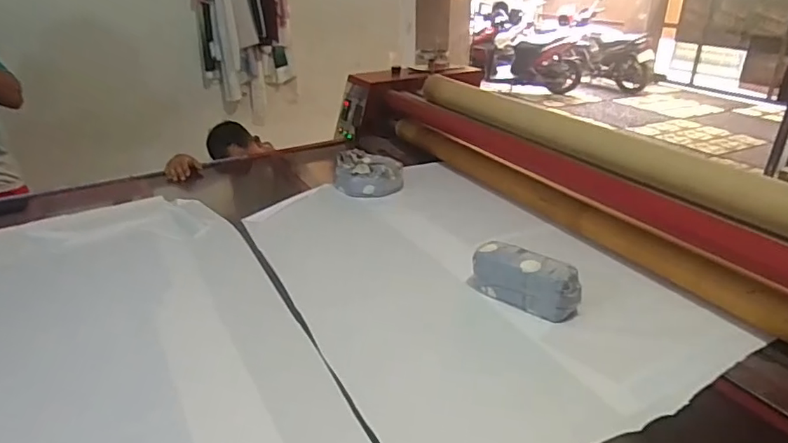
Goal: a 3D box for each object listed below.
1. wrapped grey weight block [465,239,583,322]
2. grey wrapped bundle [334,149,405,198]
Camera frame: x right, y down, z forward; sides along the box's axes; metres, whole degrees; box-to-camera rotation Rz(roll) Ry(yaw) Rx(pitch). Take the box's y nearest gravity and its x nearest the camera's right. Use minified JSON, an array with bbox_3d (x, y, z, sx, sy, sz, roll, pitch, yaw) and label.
[{"bbox_3d":[0.291,0.128,1.177,0.250,0.116,0.080,22,34,37],"label":"wrapped grey weight block"},{"bbox_3d":[-0.084,-0.176,1.811,0.234,0.090,0.217,-2,27,-2],"label":"grey wrapped bundle"}]

